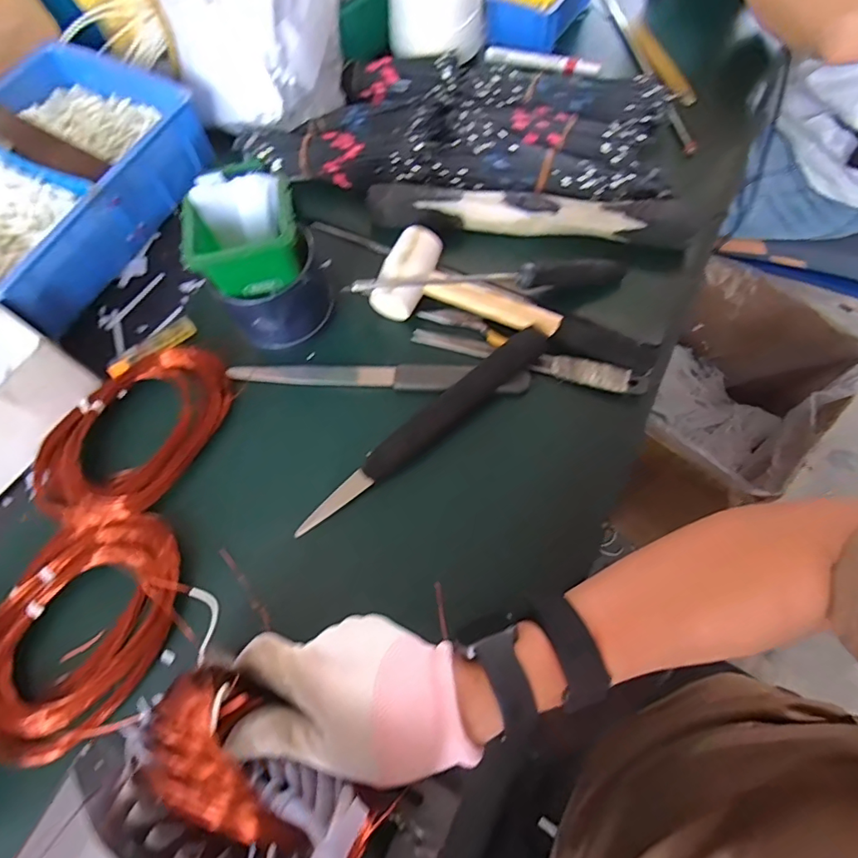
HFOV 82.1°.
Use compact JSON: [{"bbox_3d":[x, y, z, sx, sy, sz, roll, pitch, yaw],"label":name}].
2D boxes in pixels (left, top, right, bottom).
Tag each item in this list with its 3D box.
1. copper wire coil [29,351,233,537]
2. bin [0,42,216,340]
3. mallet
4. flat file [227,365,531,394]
[{"bbox_3d":[-0.265,0.001,0.438,0.128,0.034,0.188,37,74,18],"label":"copper wire coil"},{"bbox_3d":[-0.402,-0.262,0.527,0.209,0.093,0.296,25,71,14],"label":"bin"},{"bbox_3d":[0.075,-0.115,0.451,0.265,0.047,0.084,16,69,11],"label":"mallet"},{"bbox_3d":[-0.048,-0.050,0.449,0.272,0.012,0.026,3,63,10],"label":"flat file"}]

